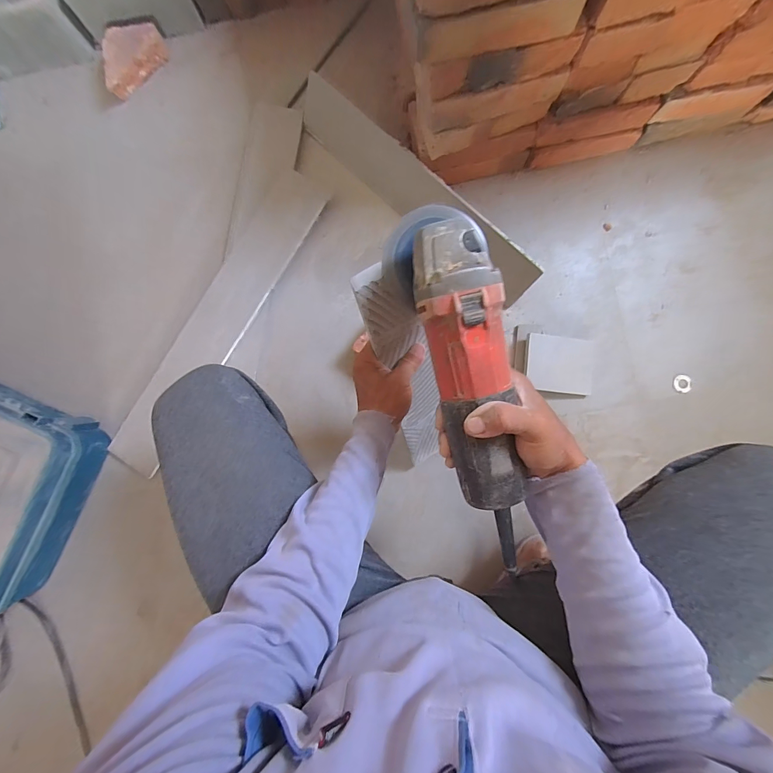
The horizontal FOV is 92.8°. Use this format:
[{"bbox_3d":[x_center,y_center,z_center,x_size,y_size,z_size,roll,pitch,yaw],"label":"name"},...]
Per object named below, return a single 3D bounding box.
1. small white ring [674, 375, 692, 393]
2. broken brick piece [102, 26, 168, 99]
[{"bbox_3d":[0.521,-0.005,0.646,0.030,0.006,0.031,0,89,2],"label":"small white ring"},{"bbox_3d":[-0.477,-0.610,0.689,0.068,0.061,0.140,37,90,3],"label":"broken brick piece"}]

